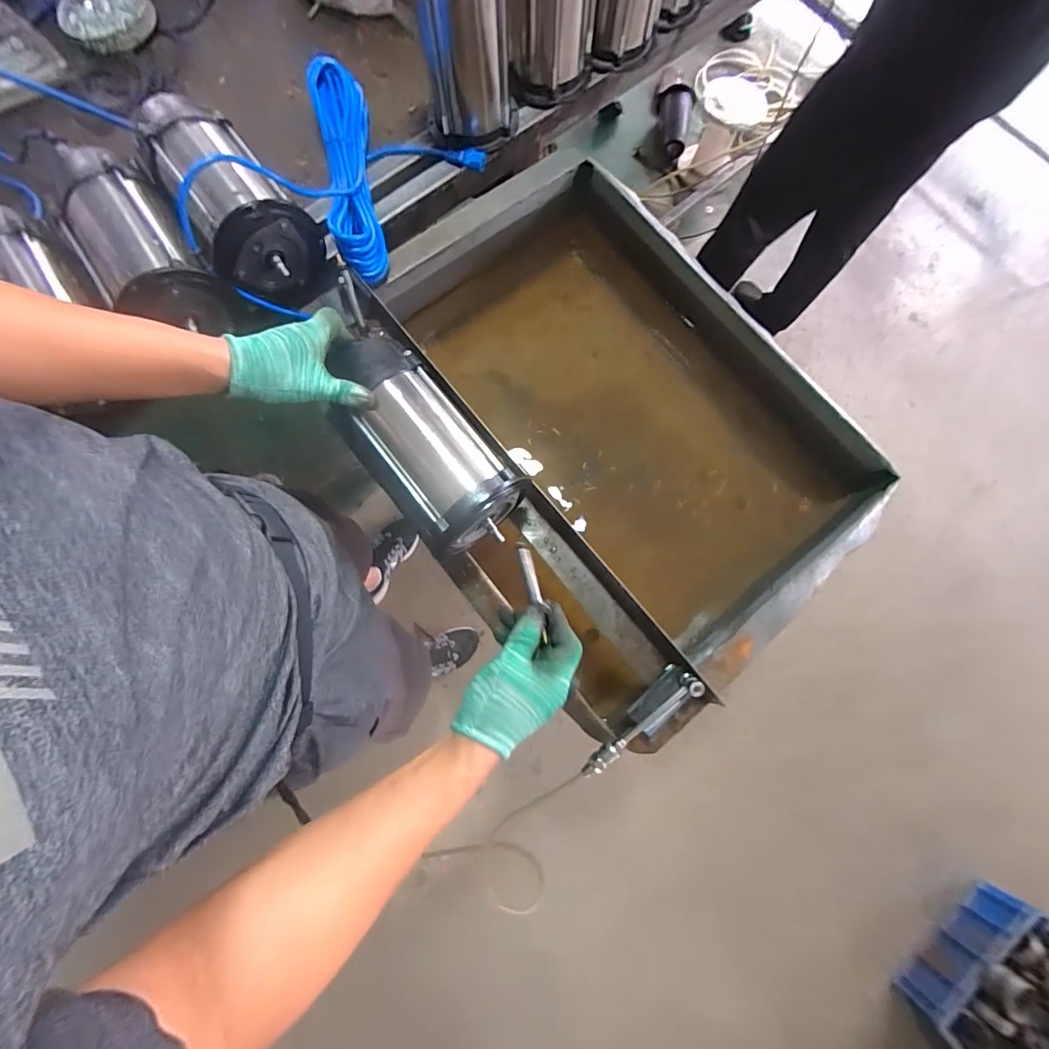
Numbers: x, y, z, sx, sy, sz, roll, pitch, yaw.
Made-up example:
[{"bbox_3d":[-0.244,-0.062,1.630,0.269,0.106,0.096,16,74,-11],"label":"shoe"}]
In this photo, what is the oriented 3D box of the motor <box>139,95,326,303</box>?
[{"bbox_3d":[-0.404,-0.440,0.609,0.133,0.121,0.253,-38,81,-8],"label":"motor"}]

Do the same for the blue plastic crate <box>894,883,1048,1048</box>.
[{"bbox_3d":[1.191,1.165,1.081,0.388,0.174,0.307,-42,82,-9],"label":"blue plastic crate"}]

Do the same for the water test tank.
[{"bbox_3d":[0.097,-0.140,0.732,0.587,0.221,0.765,-38,81,-9],"label":"water test tank"}]

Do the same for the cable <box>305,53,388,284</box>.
[{"bbox_3d":[-0.264,-0.524,0.660,0.075,0.069,0.359,-10,78,-4],"label":"cable"}]

